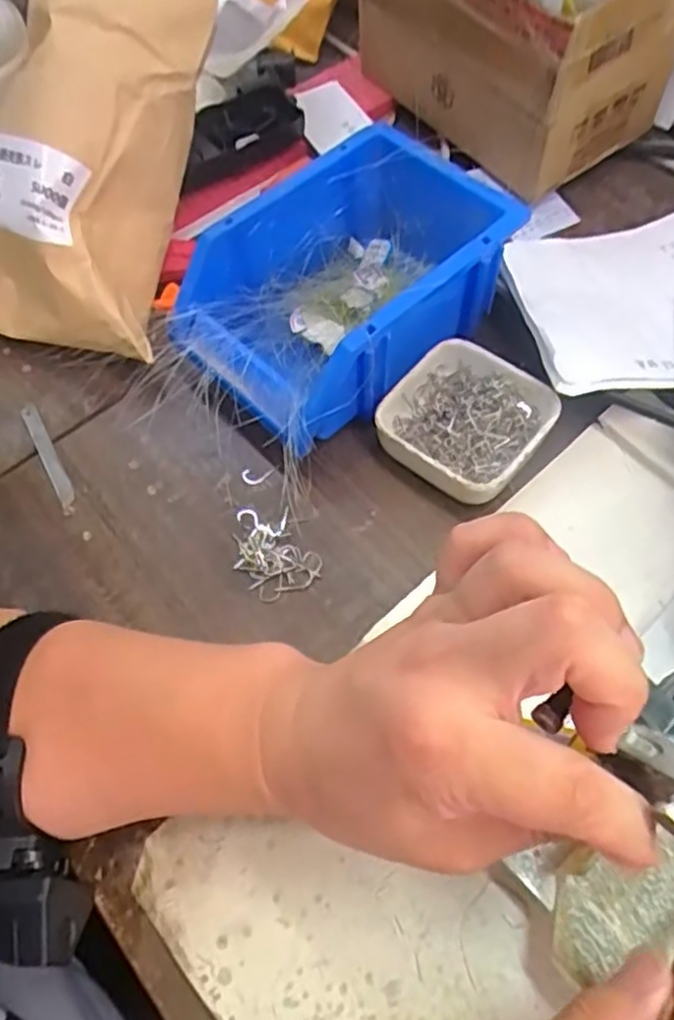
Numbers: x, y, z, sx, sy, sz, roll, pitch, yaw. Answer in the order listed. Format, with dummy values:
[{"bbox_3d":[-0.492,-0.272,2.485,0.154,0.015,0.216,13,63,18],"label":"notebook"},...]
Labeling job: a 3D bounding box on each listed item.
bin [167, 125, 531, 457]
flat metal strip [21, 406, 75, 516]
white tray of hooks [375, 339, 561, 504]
[{"bbox_3d":[0.006,-0.126,0.417,0.182,0.082,0.121,-40,67,-17],"label":"bin"},{"bbox_3d":[-0.172,-0.031,0.420,0.010,0.007,0.080,-28,64,-11],"label":"flat metal strip"},{"bbox_3d":[0.073,-0.048,0.399,0.081,0.029,0.087,37,70,20],"label":"white tray of hooks"}]

